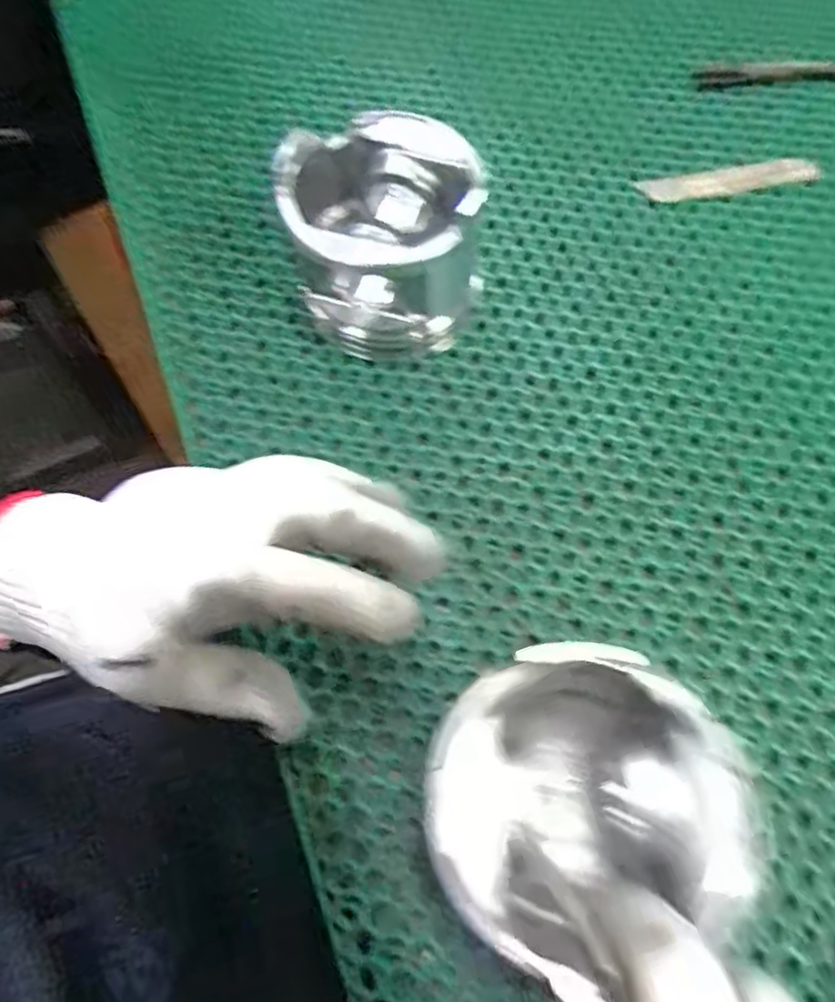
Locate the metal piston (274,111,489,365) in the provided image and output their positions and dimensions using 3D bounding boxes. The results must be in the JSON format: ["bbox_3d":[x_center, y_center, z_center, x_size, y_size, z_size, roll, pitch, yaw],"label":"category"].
[{"bbox_3d":[-0.014,-0.129,0.343,0.091,0.083,0.090,-12,68,-2],"label":"metal piston"}]

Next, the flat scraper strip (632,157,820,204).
[{"bbox_3d":[0.182,-0.188,0.406,0.106,0.005,0.021,-12,67,-5],"label":"flat scraper strip"}]

